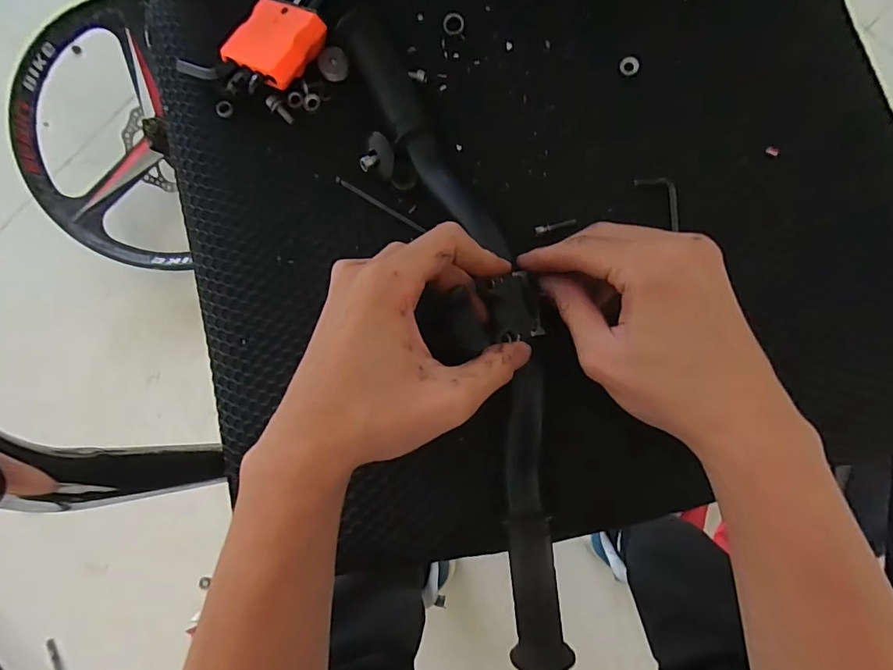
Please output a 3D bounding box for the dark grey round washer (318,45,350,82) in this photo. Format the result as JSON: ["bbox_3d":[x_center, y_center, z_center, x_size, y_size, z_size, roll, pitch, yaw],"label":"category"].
[{"bbox_3d":[-0.076,-0.182,0.316,0.019,0.004,0.021,-41,103,0],"label":"dark grey round washer"}]

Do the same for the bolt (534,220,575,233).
[{"bbox_3d":[0.069,-0.069,0.297,0.025,0.004,0.005,-14,86,3],"label":"bolt"}]

